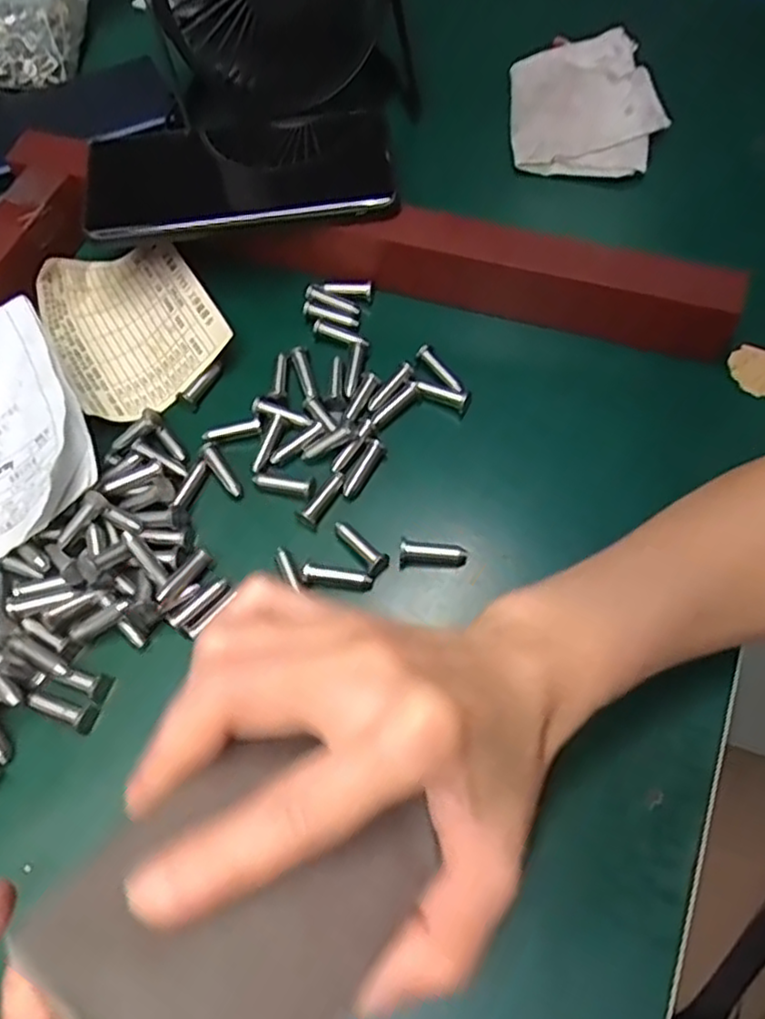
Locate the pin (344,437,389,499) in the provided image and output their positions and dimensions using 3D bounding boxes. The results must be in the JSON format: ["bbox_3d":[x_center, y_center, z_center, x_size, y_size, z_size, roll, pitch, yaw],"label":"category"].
[{"bbox_3d":[-0.009,-0.020,0.332,0.010,0.007,0.030,27,67,13],"label":"pin"}]

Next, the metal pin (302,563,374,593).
[{"bbox_3d":[-0.020,0.030,0.311,0.030,0.005,0.008,7,64,4],"label":"metal pin"}]

